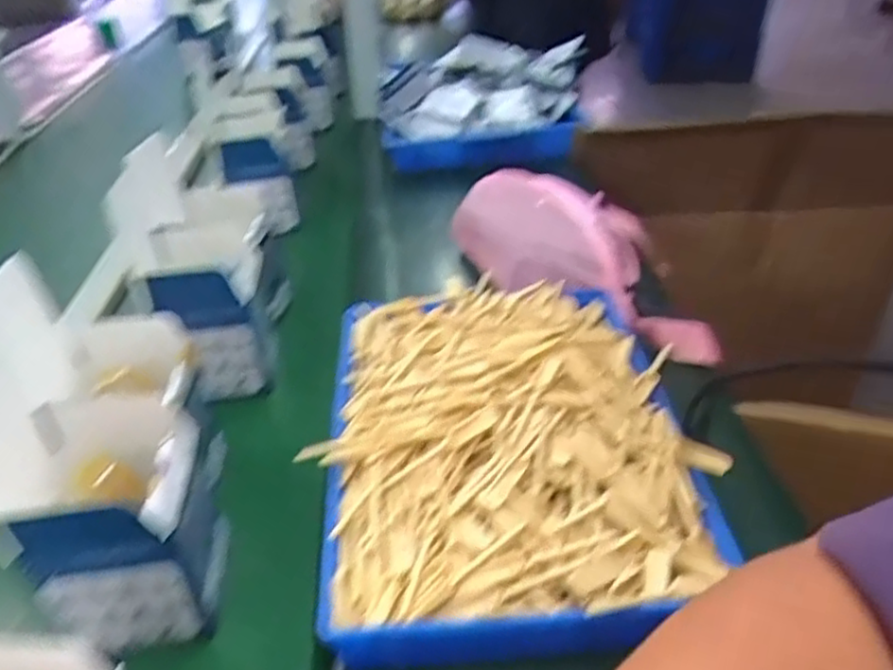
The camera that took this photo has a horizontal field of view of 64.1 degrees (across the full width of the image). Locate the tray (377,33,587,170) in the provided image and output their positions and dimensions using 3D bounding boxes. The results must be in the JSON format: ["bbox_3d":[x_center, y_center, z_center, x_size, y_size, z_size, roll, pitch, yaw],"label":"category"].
[{"bbox_3d":[0.043,-0.350,1.051,0.309,0.097,0.315,1,35,9],"label":"tray"}]

